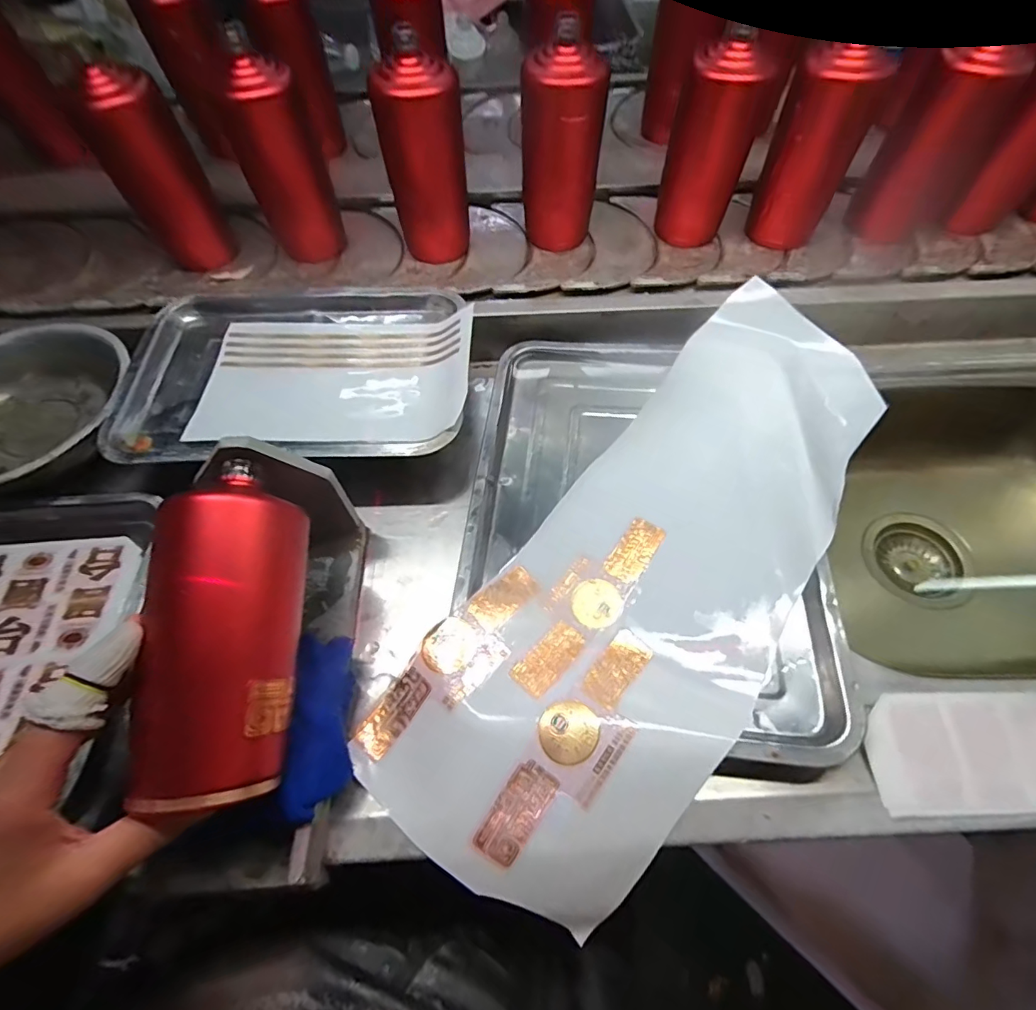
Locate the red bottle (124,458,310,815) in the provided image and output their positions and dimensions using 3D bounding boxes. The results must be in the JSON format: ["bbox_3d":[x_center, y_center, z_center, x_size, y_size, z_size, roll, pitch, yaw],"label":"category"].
[{"bbox_3d":[-0.171,0.066,0.290,0.064,0.061,0.185,-2,75,1],"label":"red bottle"}]

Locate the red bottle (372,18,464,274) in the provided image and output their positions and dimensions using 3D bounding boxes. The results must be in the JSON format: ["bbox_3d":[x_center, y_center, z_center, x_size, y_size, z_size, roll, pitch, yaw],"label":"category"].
[{"bbox_3d":[-0.098,-0.369,0.530,0.076,0.180,0.068,18,62,13],"label":"red bottle"}]

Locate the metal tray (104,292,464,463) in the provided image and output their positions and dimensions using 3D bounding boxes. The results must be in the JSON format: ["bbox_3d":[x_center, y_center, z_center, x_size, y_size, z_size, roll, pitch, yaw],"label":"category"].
[{"bbox_3d":[-0.199,-0.121,0.470,0.312,0.045,0.211,-3,59,1],"label":"metal tray"}]

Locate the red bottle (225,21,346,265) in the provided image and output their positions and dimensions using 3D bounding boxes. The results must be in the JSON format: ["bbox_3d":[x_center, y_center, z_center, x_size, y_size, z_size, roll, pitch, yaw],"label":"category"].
[{"bbox_3d":[-0.251,-0.360,0.531,0.081,0.177,0.073,-16,60,-7],"label":"red bottle"}]

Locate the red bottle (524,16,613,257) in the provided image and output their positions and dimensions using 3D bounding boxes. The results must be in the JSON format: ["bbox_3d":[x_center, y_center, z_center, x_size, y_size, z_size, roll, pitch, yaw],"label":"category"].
[{"bbox_3d":[0.045,-0.377,0.530,0.065,0.187,0.067,-34,64,-16],"label":"red bottle"}]

